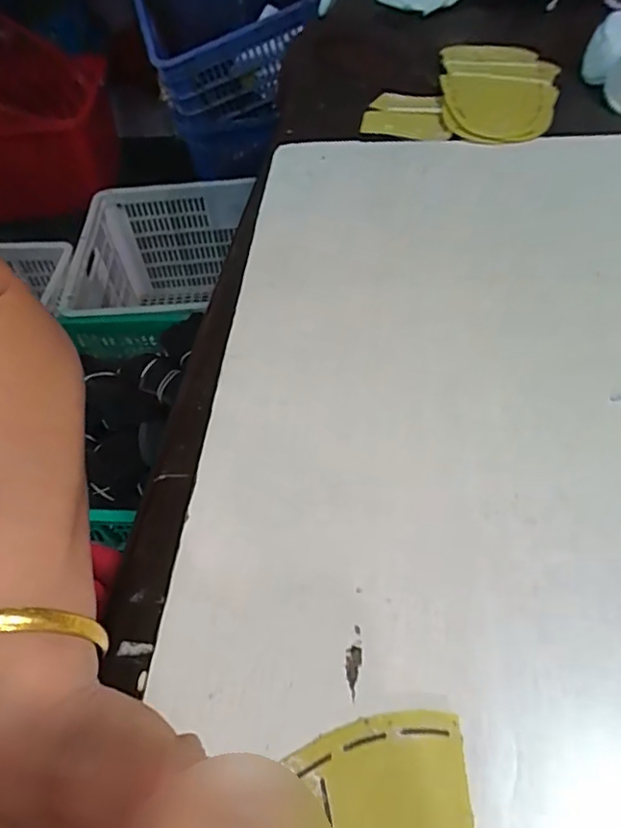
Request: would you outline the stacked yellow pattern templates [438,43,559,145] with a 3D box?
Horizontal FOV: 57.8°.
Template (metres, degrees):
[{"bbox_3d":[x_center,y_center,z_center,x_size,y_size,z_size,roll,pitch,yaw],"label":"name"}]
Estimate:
[{"bbox_3d":[0.176,-0.301,0.523,0.108,0.023,0.175,7,53,10],"label":"stacked yellow pattern templates"}]

